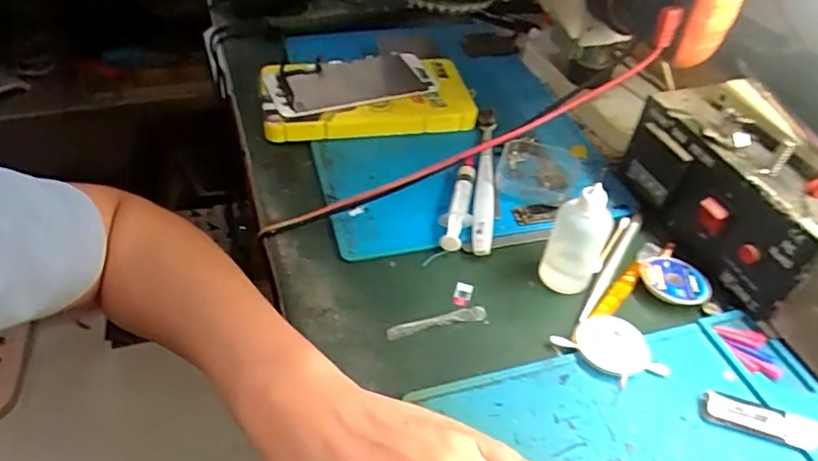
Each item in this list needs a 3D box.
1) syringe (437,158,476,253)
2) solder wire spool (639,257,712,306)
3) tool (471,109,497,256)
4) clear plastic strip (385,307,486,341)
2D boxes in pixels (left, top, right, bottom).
[{"bbox_3d":[0.040,-0.023,0.448,0.024,0.016,0.099,10,45,6],"label":"syringe"},{"bbox_3d":[0.188,0.035,0.403,0.046,0.012,0.041,17,46,13],"label":"solder wire spool"},{"bbox_3d":[0.063,-0.045,0.474,0.017,0.022,0.168,7,45,3],"label":"tool"},{"bbox_3d":[0.018,0.059,0.370,0.067,0.004,0.009,-11,47,-15],"label":"clear plastic strip"}]

